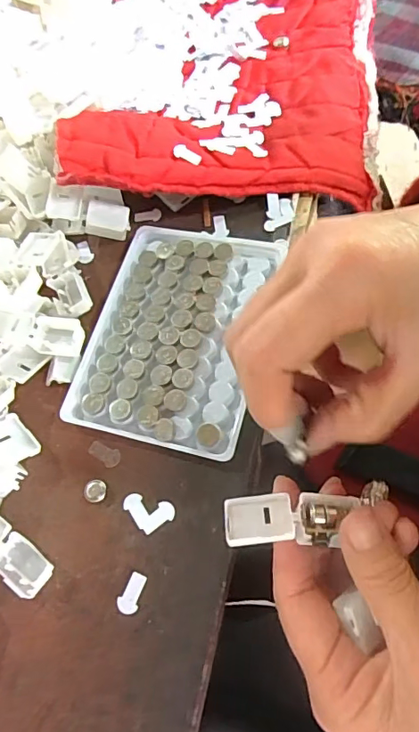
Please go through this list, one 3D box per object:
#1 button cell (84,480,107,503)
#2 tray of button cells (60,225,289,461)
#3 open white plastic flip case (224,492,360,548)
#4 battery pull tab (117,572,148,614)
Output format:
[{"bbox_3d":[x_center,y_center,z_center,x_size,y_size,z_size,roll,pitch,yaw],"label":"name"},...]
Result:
[{"bbox_3d":[-0.057,0.062,0.247,0.011,0.004,0.011,0,67,0],"label":"button cell"},{"bbox_3d":[-0.019,-0.022,0.274,0.092,0.009,0.130,11,68,12],"label":"tray of button cells"},{"bbox_3d":[0.032,0.064,0.204,0.050,0.011,0.021,-5,41,4],"label":"open white plastic flip case"},{"bbox_3d":[-0.035,0.103,0.226,0.010,0.004,0.017,26,72,18],"label":"battery pull tab"}]

